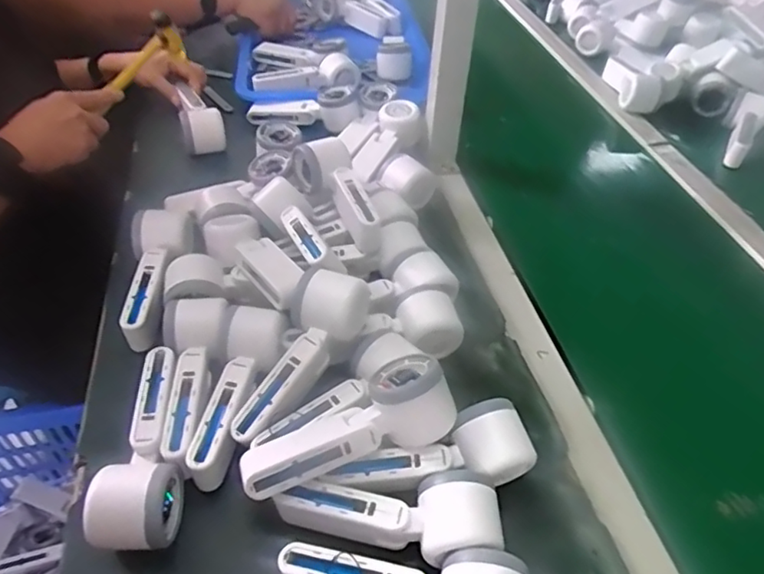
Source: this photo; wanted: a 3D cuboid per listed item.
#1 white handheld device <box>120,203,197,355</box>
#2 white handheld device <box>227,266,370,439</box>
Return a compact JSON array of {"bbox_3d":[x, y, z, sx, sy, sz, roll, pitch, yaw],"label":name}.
[{"bbox_3d":[-0.234,-0.019,0.593,0.053,0.053,0.168,1,44,-3],"label":"white handheld device"},{"bbox_3d":[-0.071,0.056,0.498,0.057,0.057,0.173,23,68,19],"label":"white handheld device"}]

